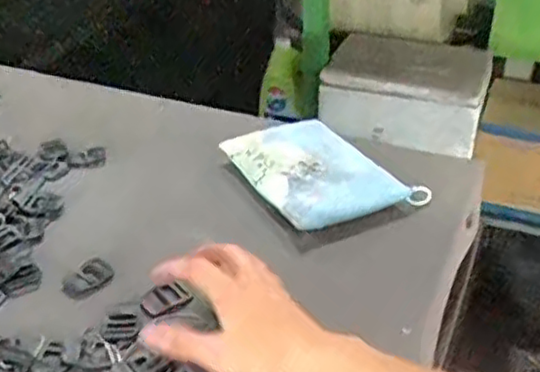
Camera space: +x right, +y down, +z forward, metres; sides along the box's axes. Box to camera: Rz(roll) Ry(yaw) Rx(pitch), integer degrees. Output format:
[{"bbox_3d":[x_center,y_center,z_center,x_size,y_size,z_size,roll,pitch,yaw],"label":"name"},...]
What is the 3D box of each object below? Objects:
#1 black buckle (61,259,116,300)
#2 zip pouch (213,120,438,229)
[{"bbox_3d":[-0.148,0.076,0.557,0.039,0.010,0.031,-29,42,-35],"label":"black buckle"},{"bbox_3d":[0.047,-0.018,0.674,0.129,0.027,0.159,-17,37,-23],"label":"zip pouch"}]

